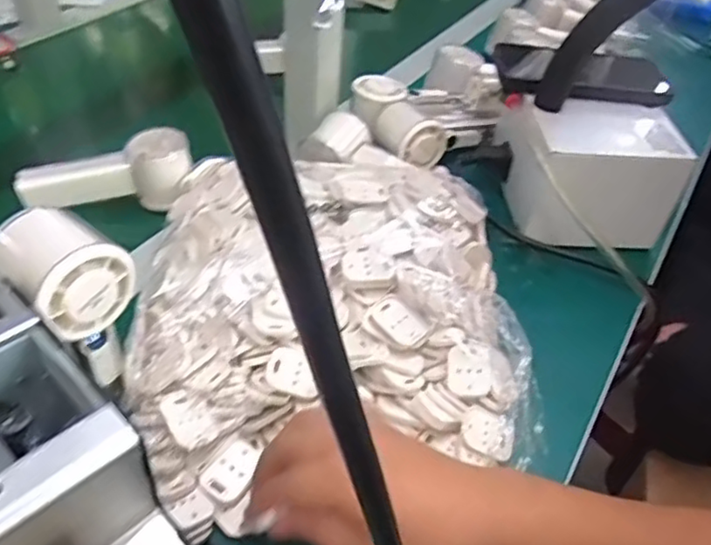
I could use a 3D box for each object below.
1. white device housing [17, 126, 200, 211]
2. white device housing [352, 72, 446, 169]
[{"bbox_3d":[-0.225,-0.096,0.589,0.146,0.054,0.050,0,41,-6],"label":"white device housing"},{"bbox_3d":[0.040,-0.165,0.671,0.063,0.048,0.129,-26,66,-31],"label":"white device housing"}]

